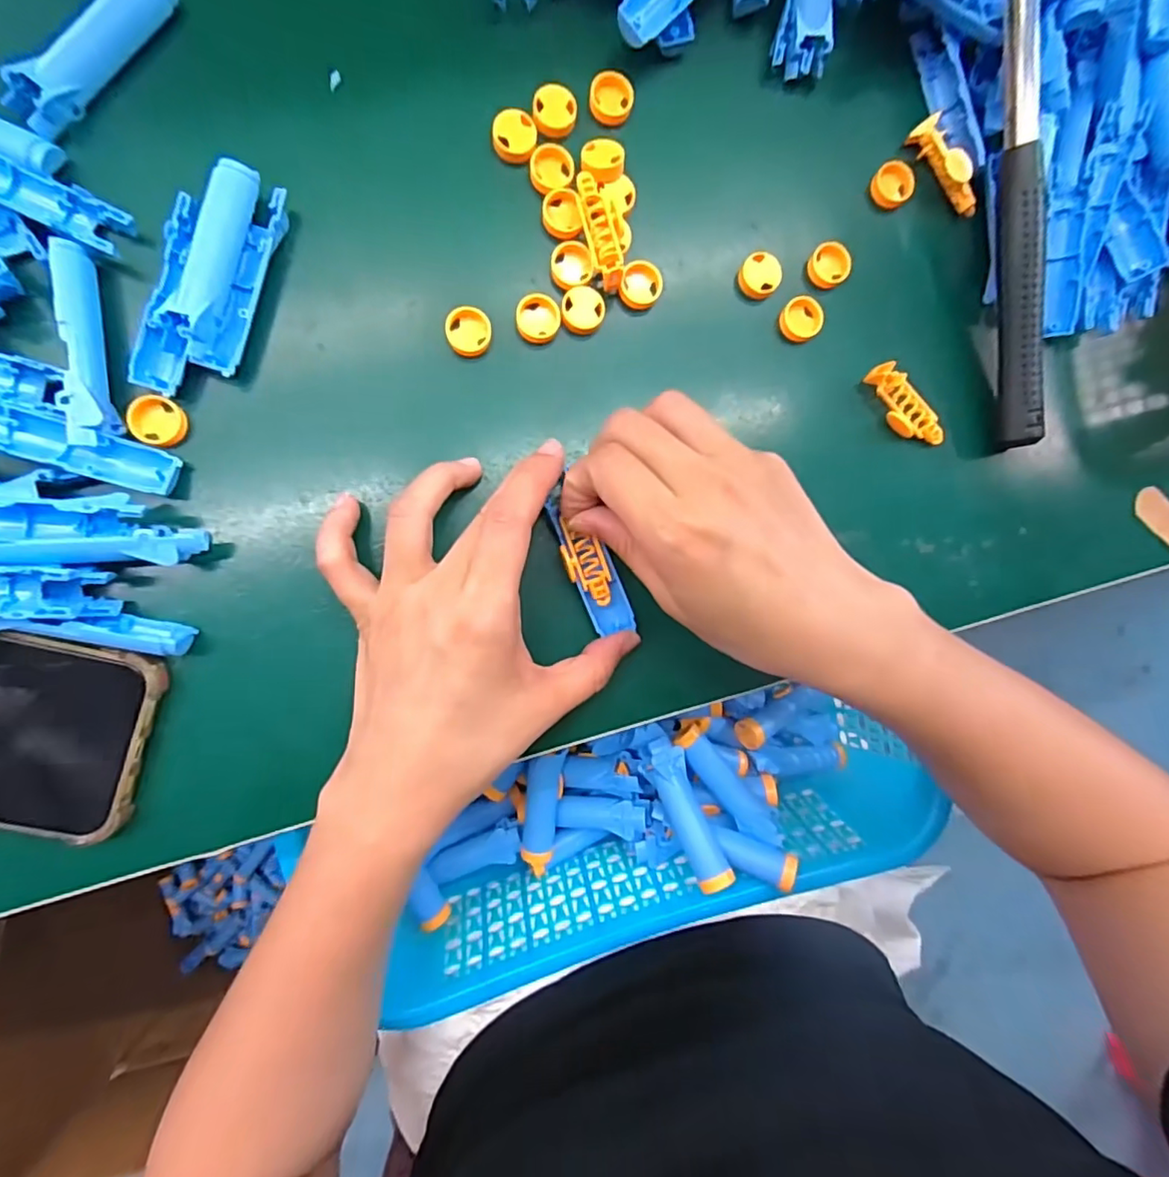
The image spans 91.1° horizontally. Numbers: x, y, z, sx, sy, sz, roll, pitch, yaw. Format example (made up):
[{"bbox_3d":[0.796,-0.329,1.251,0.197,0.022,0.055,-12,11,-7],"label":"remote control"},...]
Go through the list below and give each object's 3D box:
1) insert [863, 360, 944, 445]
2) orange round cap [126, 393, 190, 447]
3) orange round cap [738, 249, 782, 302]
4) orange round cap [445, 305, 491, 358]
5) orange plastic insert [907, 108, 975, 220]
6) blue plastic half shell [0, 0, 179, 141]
[{"bbox_3d":[0.155,-0.086,0.278,0.048,0.016,0.017,36,82,-6],"label":"insert"},{"bbox_3d":[-0.172,-0.067,0.231,0.019,0.007,0.019,0,87,-10],"label":"orange round cap"},{"bbox_3d":[0.083,-0.148,0.271,0.019,0.009,0.019,0,87,-10],"label":"orange round cap"},{"bbox_3d":[-0.050,-0.112,0.250,0.019,0.005,0.019,0,87,-10],"label":"orange round cap"},{"bbox_3d":[0.178,-0.205,0.279,0.012,0.020,0.048,-38,94,-9],"label":"orange plastic insert"},{"bbox_3d":[-0.193,-0.211,0.224,0.018,0.012,0.077,35,82,-7],"label":"blue plastic half shell"}]

